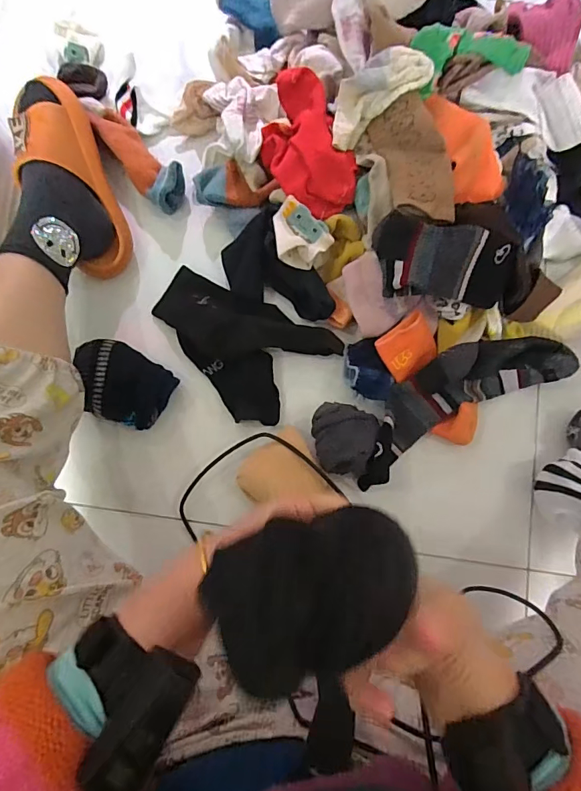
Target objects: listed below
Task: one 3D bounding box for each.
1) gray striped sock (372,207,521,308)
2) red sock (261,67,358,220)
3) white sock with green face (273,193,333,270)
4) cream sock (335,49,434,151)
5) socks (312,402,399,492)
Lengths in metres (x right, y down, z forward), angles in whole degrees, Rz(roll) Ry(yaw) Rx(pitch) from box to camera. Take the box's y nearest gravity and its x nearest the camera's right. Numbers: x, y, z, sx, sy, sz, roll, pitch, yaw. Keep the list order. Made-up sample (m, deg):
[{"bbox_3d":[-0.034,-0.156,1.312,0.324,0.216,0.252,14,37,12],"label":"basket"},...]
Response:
[{"bbox_3d":[0.175,-0.149,0.495,0.158,0.074,0.085,4,81,-1],"label":"gray striped sock"},{"bbox_3d":[0.018,-0.297,0.525,0.094,0.052,0.173,-23,83,-5],"label":"red sock"},{"bbox_3d":[0.008,-0.188,0.521,0.075,0.032,0.061,35,82,4],"label":"white sock with green face"},{"bbox_3d":[0.091,-0.342,0.493,0.125,0.028,0.065,-37,84,17],"label":"cream sock"},{"bbox_3d":[0.075,0.054,0.515,0.108,0.061,0.088,25,81,2],"label":"socks"}]

